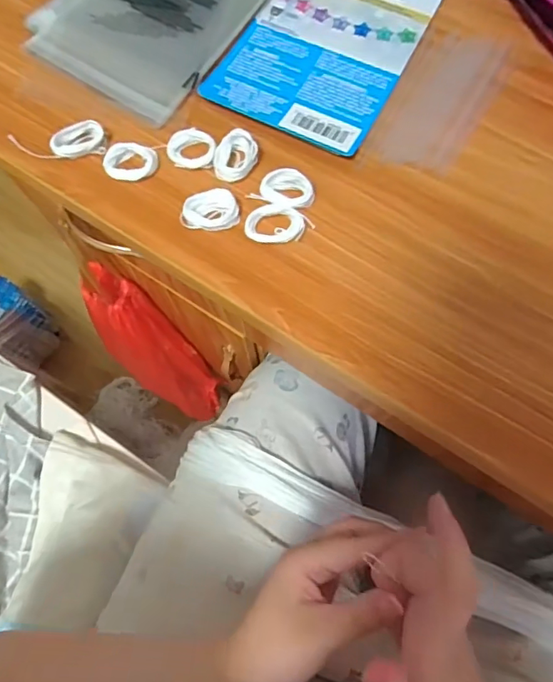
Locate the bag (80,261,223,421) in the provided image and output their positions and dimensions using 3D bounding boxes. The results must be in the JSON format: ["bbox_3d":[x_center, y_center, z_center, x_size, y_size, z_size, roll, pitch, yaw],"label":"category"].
[{"bbox_3d":[-0.158,0.017,0.669,0.082,0.324,0.052,-36,56,-4],"label":"bag"}]

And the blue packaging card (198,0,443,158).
[{"bbox_3d":[0.040,-0.219,0.361,0.114,0.007,0.180,26,74,9],"label":"blue packaging card"}]

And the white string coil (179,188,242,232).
[{"bbox_3d":[-0.042,-0.081,0.316,0.035,0.013,0.022,-19,73,-4],"label":"white string coil"}]

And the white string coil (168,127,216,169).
[{"bbox_3d":[-0.056,-0.128,0.332,0.030,0.008,0.030,-1,73,2],"label":"white string coil"}]

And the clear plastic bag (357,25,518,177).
[{"bbox_3d":[0.110,-0.164,0.342,0.061,0.005,0.124,25,75,10],"label":"clear plastic bag"}]

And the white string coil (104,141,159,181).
[{"bbox_3d":[-0.096,-0.118,0.333,0.033,0.007,0.029,23,75,9],"label":"white string coil"}]

